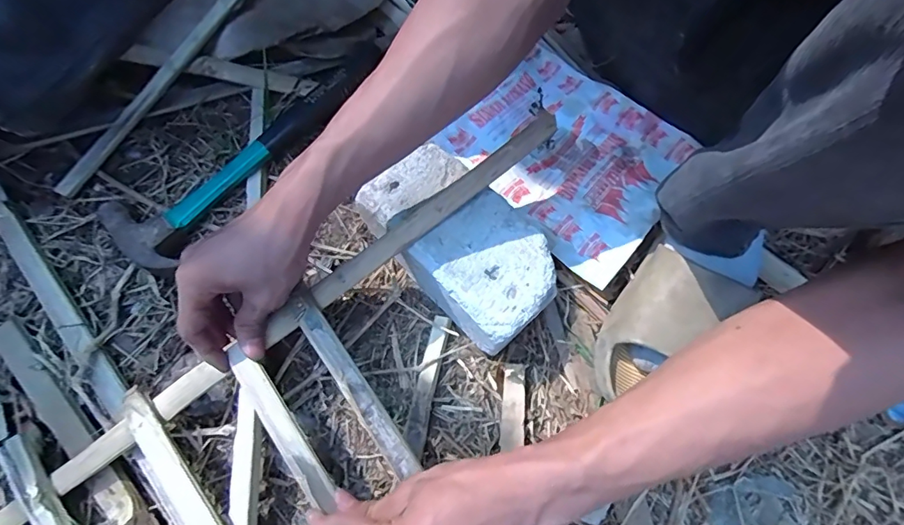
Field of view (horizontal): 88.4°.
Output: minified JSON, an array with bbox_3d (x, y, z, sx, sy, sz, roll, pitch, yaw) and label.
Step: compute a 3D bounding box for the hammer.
[{"bbox_3d":[-0.208,-0.131,0.487,0.096,0.031,0.325,38,76,9],"label":"hammer"}]

